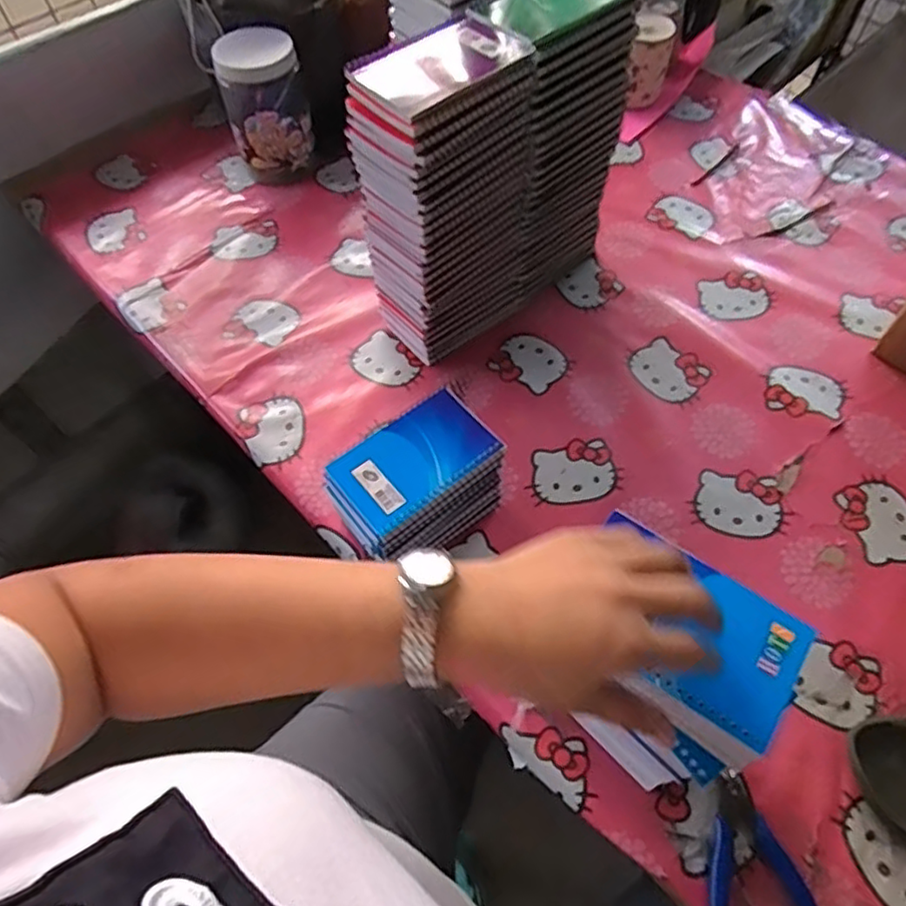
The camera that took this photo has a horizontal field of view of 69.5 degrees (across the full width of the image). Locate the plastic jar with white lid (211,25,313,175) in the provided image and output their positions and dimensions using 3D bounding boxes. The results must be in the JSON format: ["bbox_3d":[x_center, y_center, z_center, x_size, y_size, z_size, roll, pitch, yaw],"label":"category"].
[{"bbox_3d":[-0.241,-0.448,0.851,0.102,0.157,0.091,-17,60,-10],"label":"plastic jar with white lid"}]

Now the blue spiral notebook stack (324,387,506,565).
[{"bbox_3d":[-0.030,0.035,0.588,0.145,0.096,0.101,-38,66,-20],"label":"blue spiral notebook stack"}]

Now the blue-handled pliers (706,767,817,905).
[{"bbox_3d":[0.220,0.297,0.473,0.082,0.006,0.115,0,59,0],"label":"blue-handled pliers"}]

